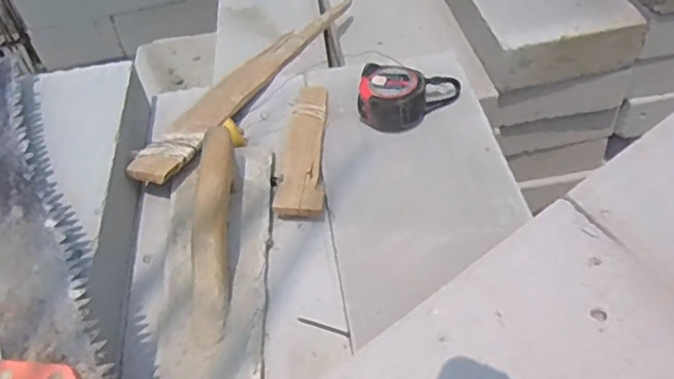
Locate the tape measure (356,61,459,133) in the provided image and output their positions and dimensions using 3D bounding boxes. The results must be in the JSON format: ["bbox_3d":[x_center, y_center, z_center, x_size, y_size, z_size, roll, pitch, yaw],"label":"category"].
[{"bbox_3d":[0.083,-0.107,0.700,0.117,0.048,0.085,1,47,7],"label":"tape measure"}]

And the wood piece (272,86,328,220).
[{"bbox_3d":[-0.034,-0.052,0.669,0.046,0.017,0.210,-2,47,5],"label":"wood piece"}]

